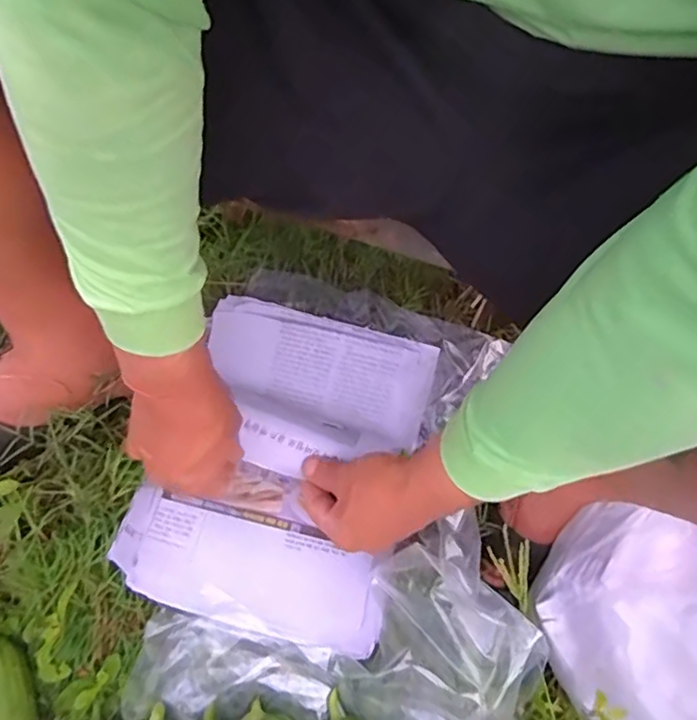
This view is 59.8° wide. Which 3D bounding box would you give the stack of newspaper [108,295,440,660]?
[{"bbox_3d":[-0.057,0.090,0.552,0.221,0.062,0.281,16,74,3],"label":"stack of newspaper"}]

